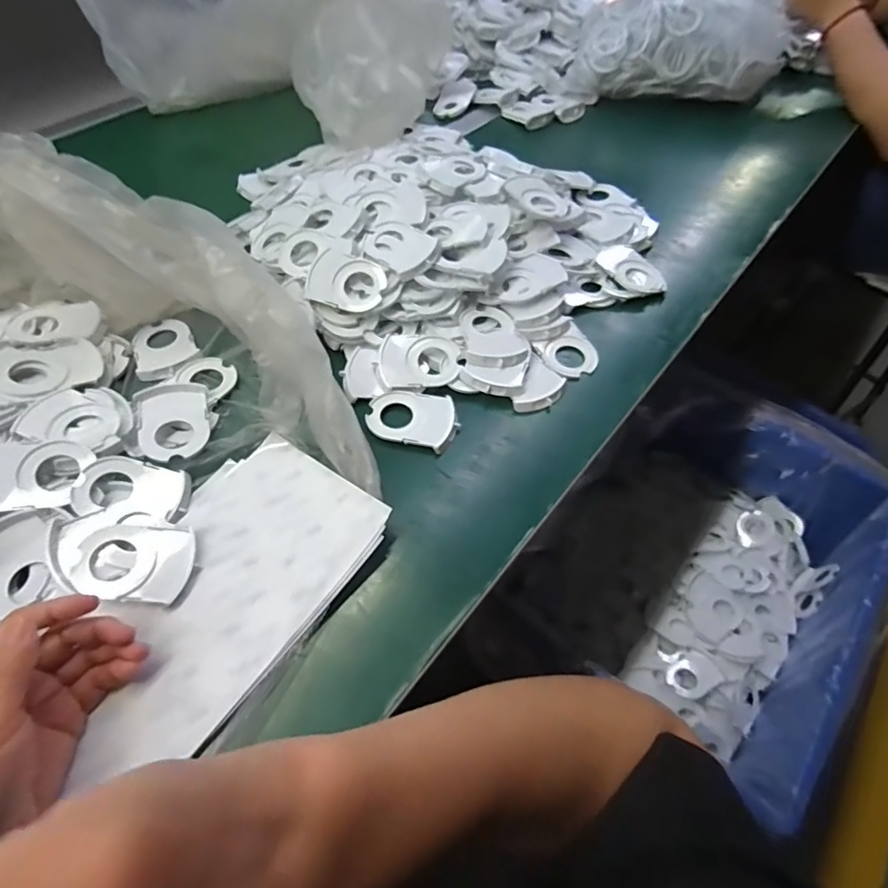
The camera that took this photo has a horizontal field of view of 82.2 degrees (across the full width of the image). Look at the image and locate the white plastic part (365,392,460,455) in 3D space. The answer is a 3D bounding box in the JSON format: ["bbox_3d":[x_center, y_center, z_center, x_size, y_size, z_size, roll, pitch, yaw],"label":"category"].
[{"bbox_3d":[-0.027,-0.023,0.453,0.079,0.008,0.055,15,57,10],"label":"white plastic part"}]

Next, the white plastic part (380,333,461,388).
[{"bbox_3d":[-0.023,-0.079,0.478,0.072,0.015,0.052,-2,55,-2],"label":"white plastic part"}]

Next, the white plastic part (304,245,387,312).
[{"bbox_3d":[-0.095,-0.158,0.498,0.073,0.010,0.057,17,83,-2],"label":"white plastic part"}]

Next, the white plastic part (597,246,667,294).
[{"bbox_3d":[0.208,-0.194,0.567,0.046,0.013,0.079,-21,58,-15],"label":"white plastic part"}]

